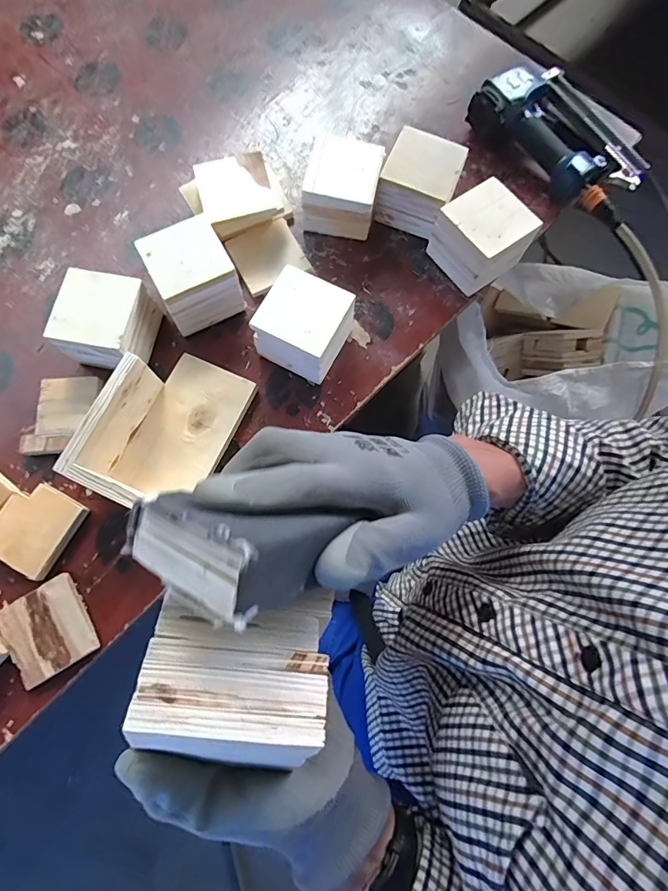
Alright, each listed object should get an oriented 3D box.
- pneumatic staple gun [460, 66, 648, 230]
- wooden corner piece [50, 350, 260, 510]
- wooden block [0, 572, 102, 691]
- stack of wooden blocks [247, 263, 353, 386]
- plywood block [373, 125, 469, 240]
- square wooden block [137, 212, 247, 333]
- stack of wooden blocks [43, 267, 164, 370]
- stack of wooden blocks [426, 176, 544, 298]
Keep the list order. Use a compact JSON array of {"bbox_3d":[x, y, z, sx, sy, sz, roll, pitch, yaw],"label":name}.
[{"bbox_3d":[0.338,-0.448,0.639,0.263,0.065,0.147,41,79,8],"label":"pneumatic staple gun"},{"bbox_3d":[-0.187,-0.025,0.501,0.119,0.081,0.188,25,78,5],"label":"wooden corner piece"},{"bbox_3d":[-0.309,0.199,0.485,0.088,0.011,0.092,-32,79,-8],"label":"wooden block"},{"bbox_3d":[-0.033,-0.142,0.543,0.099,0.077,0.093,27,78,5],"label":"stack of wooden blocks"},{"bbox_3d":[0.115,-0.346,0.600,0.094,0.075,0.096,25,78,5],"label":"plywood block"},{"bbox_3d":[-0.171,-0.209,0.554,0.089,0.074,0.102,-25,78,-7],"label":"square wooden block"},{"bbox_3d":[-0.270,-0.145,0.539,0.092,0.081,0.090,10,77,1],"label":"stack of wooden blocks"},{"bbox_3d":[0.193,-0.267,0.580,0.092,0.094,0.100,-36,80,-8],"label":"stack of wooden blocks"}]

